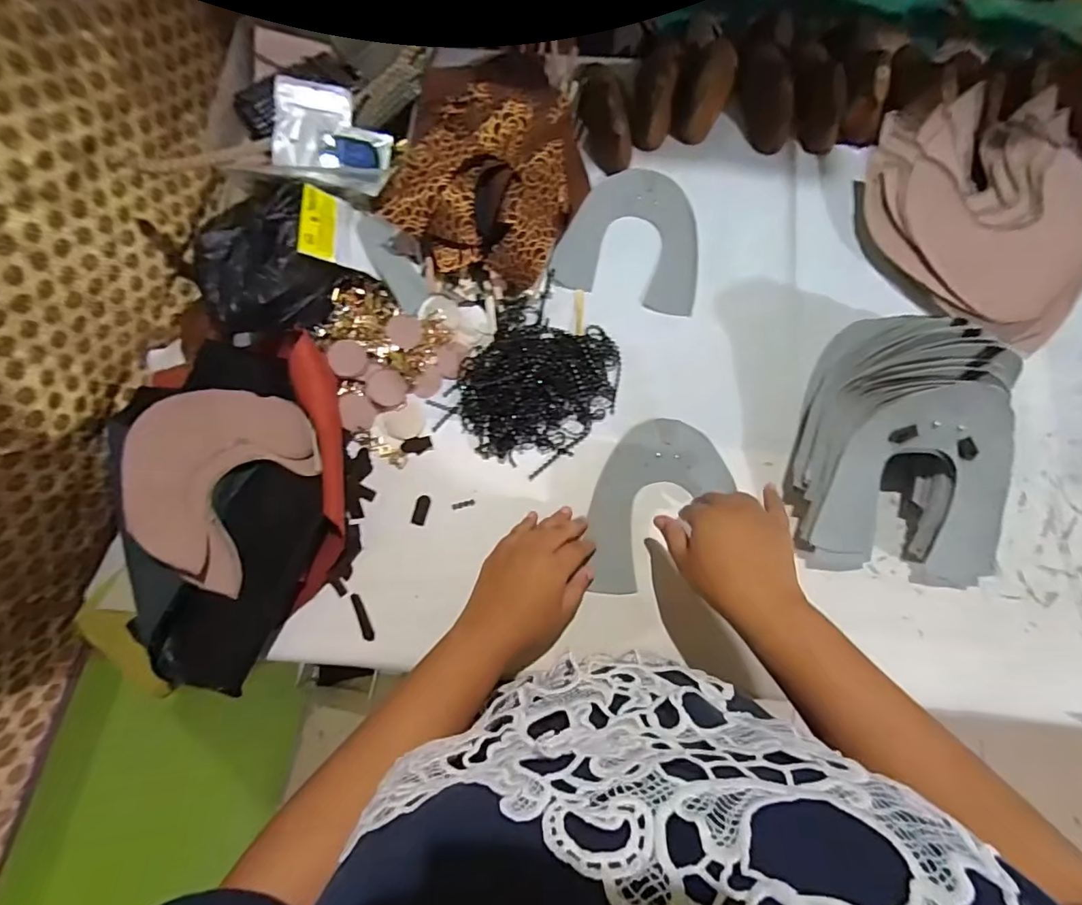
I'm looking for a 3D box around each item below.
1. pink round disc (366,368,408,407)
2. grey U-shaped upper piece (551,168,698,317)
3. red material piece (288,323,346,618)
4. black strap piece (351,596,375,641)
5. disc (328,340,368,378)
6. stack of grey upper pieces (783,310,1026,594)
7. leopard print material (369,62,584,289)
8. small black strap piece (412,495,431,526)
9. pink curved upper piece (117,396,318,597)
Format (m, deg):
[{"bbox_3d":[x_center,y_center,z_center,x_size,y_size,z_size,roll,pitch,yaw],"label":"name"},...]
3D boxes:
[{"bbox_3d":[-0.146,-0.062,0.489,0.036,0.004,0.034,-1,93,-18],"label":"pink round disc"},{"bbox_3d":[0.101,-0.230,0.545,0.146,0.006,0.154,17,79,3],"label":"grey U-shaped upper piece"},{"bbox_3d":[-0.194,0.013,0.453,0.045,0.061,0.219,-4,75,-1],"label":"red material piece"},{"bbox_3d":[-0.156,0.144,0.450,0.009,0.004,0.041,-23,76,-6],"label":"black strap piece"},{"bbox_3d":[-0.181,-0.088,0.484,0.035,0.004,0.033,0,93,-9],"label":"disc"},{"bbox_3d":[0.314,-0.011,0.434,0.165,0.114,0.220,7,75,2],"label":"stack of grey upper pieces"},{"bbox_3d":[-0.045,-0.272,0.513,0.169,0.090,0.200,12,77,4],"label":"leopard print material"},{"bbox_3d":[-0.110,0.053,0.474,0.013,0.004,0.027,11,75,3],"label":"small black strap piece"},{"bbox_3d":[-0.289,0.014,0.469,0.176,0.075,0.156,34,78,9],"label":"pink curved upper piece"}]

